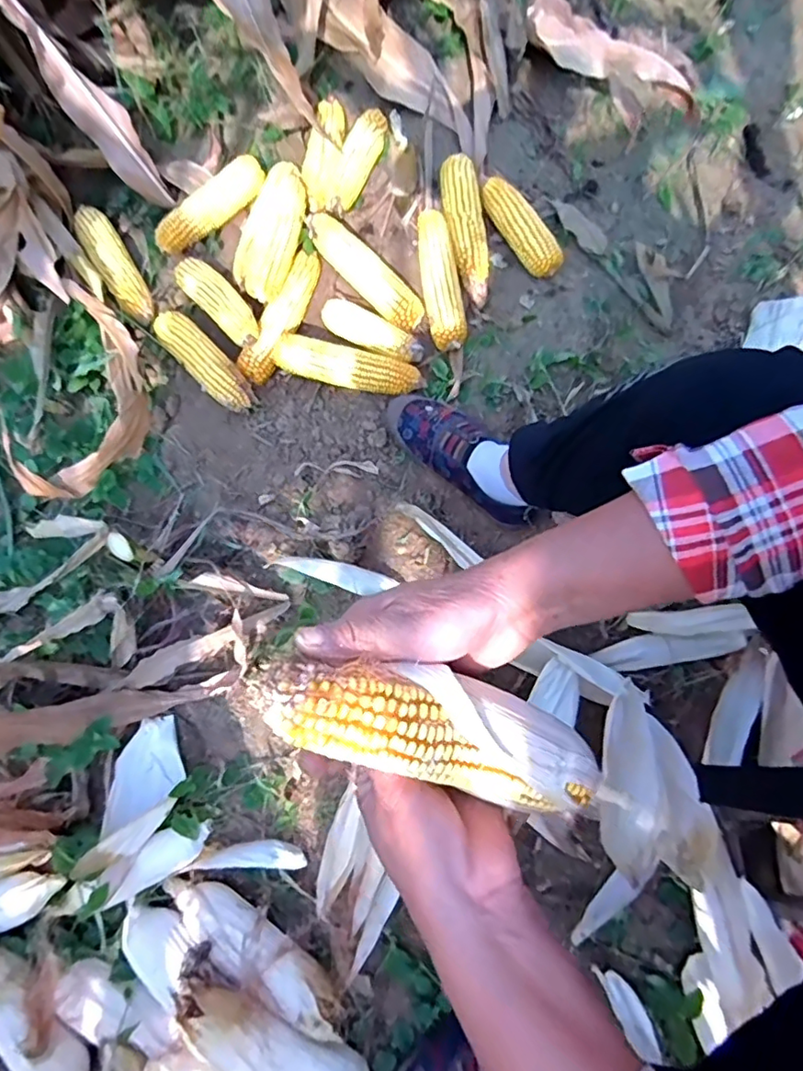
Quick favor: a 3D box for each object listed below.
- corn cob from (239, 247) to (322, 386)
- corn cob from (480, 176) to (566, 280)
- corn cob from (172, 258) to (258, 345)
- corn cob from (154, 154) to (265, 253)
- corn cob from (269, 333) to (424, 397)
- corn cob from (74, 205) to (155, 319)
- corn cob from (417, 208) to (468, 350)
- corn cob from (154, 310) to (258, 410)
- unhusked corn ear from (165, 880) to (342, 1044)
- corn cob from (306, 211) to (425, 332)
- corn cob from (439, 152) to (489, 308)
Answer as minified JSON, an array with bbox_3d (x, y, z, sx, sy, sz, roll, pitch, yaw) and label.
[{"bbox_3d":[-0.166,-0.319,0.839,0.057,0.061,0.212,23,78,8],"label":"corn cob"},{"bbox_3d":[0.174,-0.448,0.842,0.052,0.053,0.157,-37,77,-6],"label":"corn cob"},{"bbox_3d":[-0.266,-0.342,0.830,0.056,0.042,0.181,-43,78,-8],"label":"corn cob"},{"bbox_3d":[-0.289,-0.499,0.885,0.195,0.050,0.046,-44,78,-8],"label":"corn cob"},{"bbox_3d":[-0.074,-0.236,0.807,0.210,0.050,0.051,11,77,5],"label":"corn cob"},{"bbox_3d":[-0.428,-0.407,0.863,0.052,0.051,0.216,-30,77,-5],"label":"corn cob"},{"bbox_3d":[0.056,-0.371,0.839,0.055,0.054,0.205,-11,76,0],"label":"corn cob"},{"bbox_3d":[-0.281,-0.248,0.830,0.058,0.048,0.185,-43,78,-8],"label":"corn cob"},{"bbox_3d":[-0.173,0.469,0.654,0.254,0.042,0.059,26,78,21],"label":"unhusked corn ear"},{"bbox_3d":[-0.052,-0.378,0.820,0.207,0.051,0.048,42,80,-6],"label":"corn cob"},{"bbox_3d":[0.099,-0.451,0.857,0.059,0.059,0.219,-12,76,0],"label":"corn cob"}]

